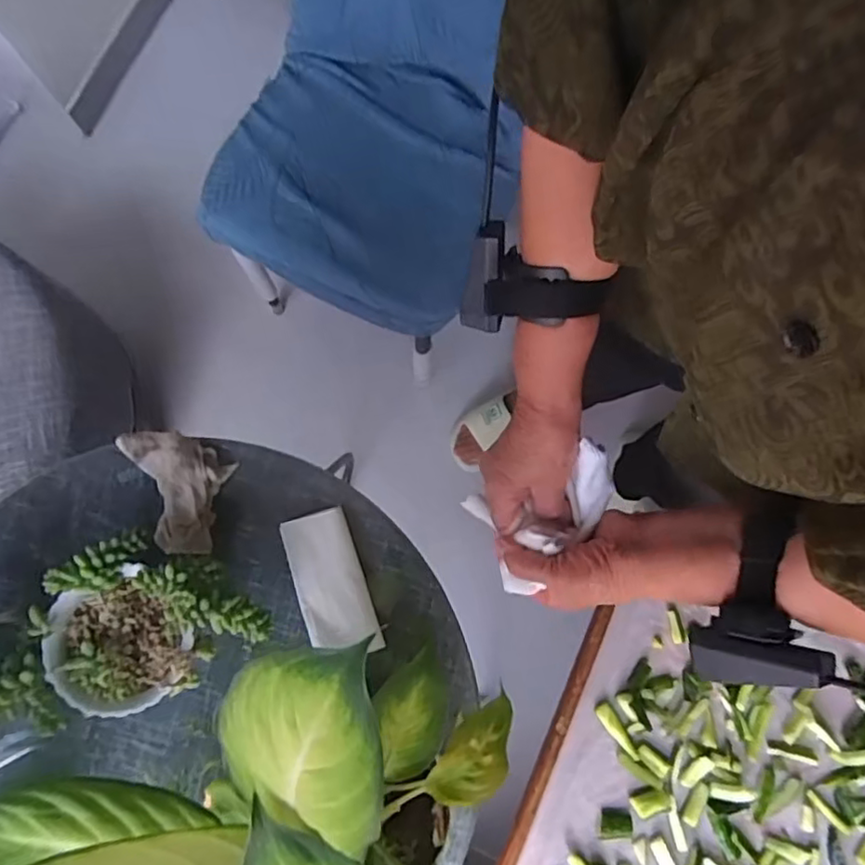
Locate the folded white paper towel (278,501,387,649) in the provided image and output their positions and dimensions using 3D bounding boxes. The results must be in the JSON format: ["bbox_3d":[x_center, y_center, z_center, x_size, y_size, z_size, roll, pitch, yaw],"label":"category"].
[{"bbox_3d":[-0.098,0.146,0.595,0.065,0.016,0.138,-18,81,-4],"label":"folded white paper towel"}]

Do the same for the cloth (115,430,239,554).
[{"bbox_3d":[-0.260,0.055,0.599,0.111,0.023,0.109,12,80,2],"label":"cloth"}]

